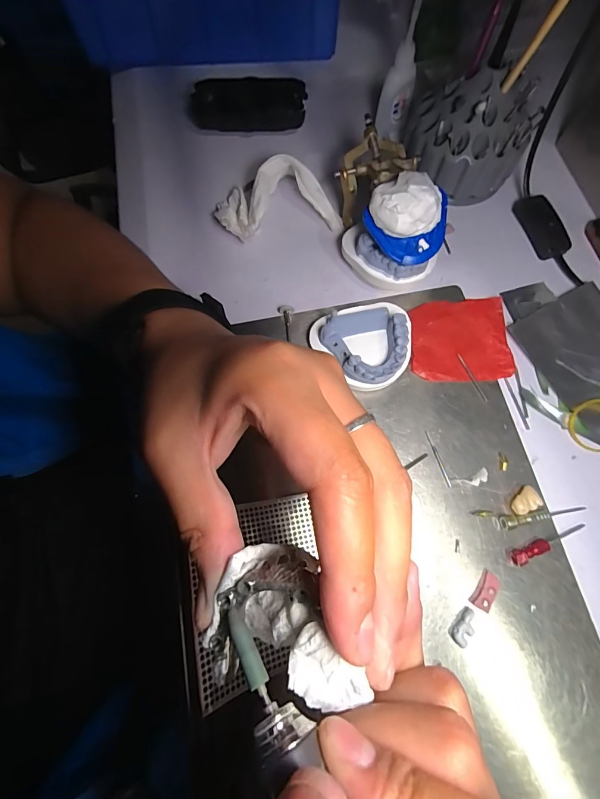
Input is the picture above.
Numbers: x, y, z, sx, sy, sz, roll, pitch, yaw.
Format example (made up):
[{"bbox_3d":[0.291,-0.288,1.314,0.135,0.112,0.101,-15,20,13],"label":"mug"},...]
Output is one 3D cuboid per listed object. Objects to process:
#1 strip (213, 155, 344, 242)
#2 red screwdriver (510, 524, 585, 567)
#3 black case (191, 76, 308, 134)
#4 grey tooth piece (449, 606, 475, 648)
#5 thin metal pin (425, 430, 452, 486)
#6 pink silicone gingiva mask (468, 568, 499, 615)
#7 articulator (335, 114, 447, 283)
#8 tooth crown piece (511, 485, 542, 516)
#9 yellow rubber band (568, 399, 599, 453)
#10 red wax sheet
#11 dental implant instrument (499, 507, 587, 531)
[{"bbox_3d":[-0.022,-0.186,0.330,0.109,0.041,0.068,-11,72,-4],"label":"strip"},{"bbox_3d":[0.172,0.099,0.252,0.059,0.006,0.010,-20,73,-7],"label":"red screwdriver"},{"bbox_3d":[-0.054,-0.307,0.381,0.116,0.026,0.049,3,72,0],"label":"black case"},{"bbox_3d":[0.106,0.146,0.236,0.013,0.004,0.023,43,76,12],"label":"grey tooth piece"},{"bbox_3d":[0.104,0.044,0.273,0.004,0.004,0.043,-15,73,-6],"label":"thin metal pin"},{"bbox_3d":[0.124,0.127,0.243,0.013,0.004,0.024,34,74,10],"label":"pink silicone gingiva mask"},{"bbox_3d":[0.071,-0.158,0.298,0.074,0.083,0.122,-1,72,-1],"label":"articulator"},{"bbox_3d":[0.159,0.072,0.260,0.020,0.011,0.014,-25,74,-9],"label":"tooth crown piece"},{"bbox_3d":[0.226,0.020,0.276,0.040,0.004,0.040,0,91,18],"label":"yellow rubber band"},{"bbox_3d":[0.131,-0.050,0.303,0.079,0.006,0.072,-1,72,-1],"label":"red wax sheet"},{"bbox_3d":[0.172,0.083,0.258,0.062,0.007,0.009,-8,72,-3],"label":"dental implant instrument"}]

